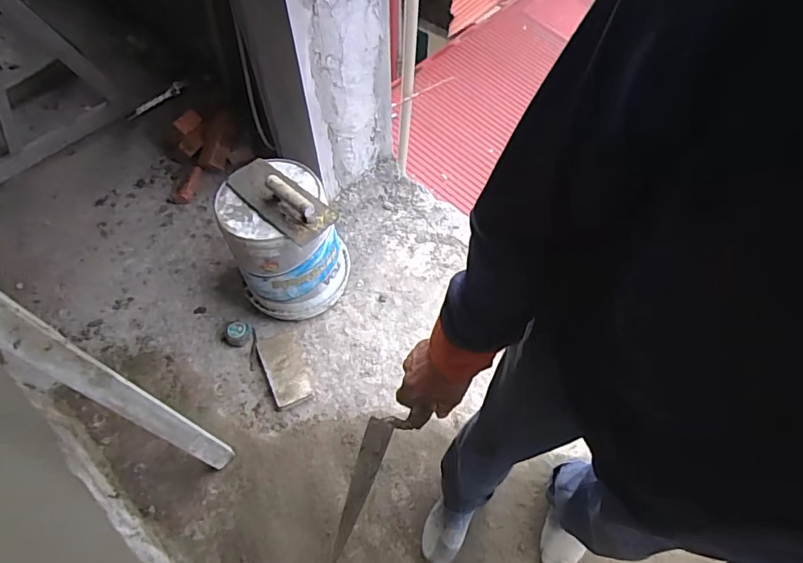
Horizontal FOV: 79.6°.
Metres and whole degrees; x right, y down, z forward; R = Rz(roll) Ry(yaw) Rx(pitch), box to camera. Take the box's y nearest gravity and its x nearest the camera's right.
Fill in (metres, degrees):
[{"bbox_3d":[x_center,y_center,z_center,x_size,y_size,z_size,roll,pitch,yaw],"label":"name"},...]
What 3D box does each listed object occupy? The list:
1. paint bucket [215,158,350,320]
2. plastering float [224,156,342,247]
[{"bbox_3d":[-0.298,-0.093,1.291,0.268,0.356,0.262,-2,59,-1],"label":"paint bucket"},{"bbox_3d":[-0.288,-0.210,1.118,0.282,0.073,0.114,37,66,20],"label":"plastering float"}]

